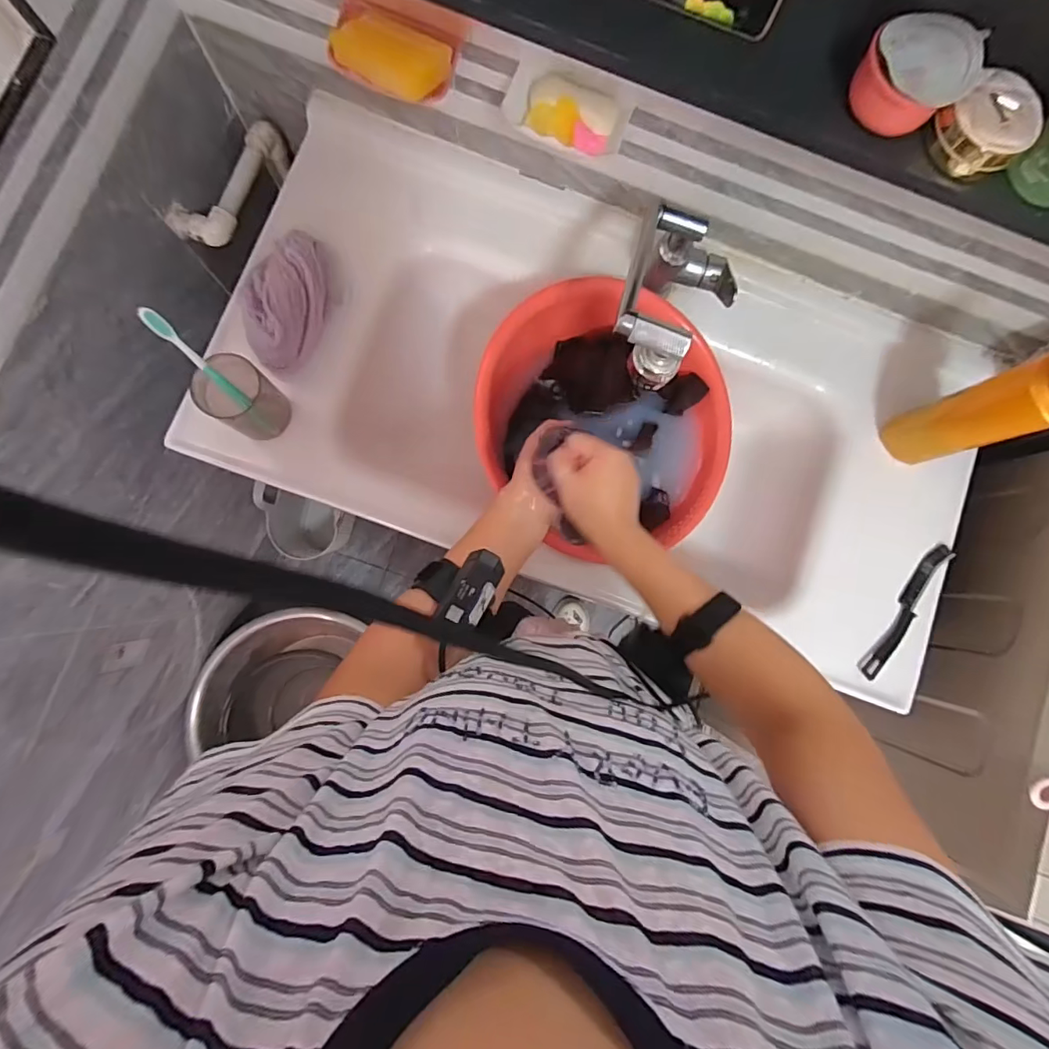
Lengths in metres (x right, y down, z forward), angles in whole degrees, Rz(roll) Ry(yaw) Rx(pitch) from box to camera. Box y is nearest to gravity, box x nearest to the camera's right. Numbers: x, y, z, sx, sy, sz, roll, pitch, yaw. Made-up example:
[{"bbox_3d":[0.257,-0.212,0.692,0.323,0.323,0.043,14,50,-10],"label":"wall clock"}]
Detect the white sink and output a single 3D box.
[{"bbox_3d":[0.106,-0.165,0.733,1.004,0.165,0.509,20,83,-2],"label":"white sink"}]

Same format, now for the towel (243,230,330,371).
[{"bbox_3d":[-0.302,-0.288,0.633,0.084,0.053,0.182,7,83,-3],"label":"towel"}]

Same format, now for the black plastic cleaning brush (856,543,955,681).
[{"bbox_3d":[0.509,0.115,0.672,0.029,0.008,0.210,34,82,16],"label":"black plastic cleaning brush"}]

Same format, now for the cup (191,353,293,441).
[{"bbox_3d":[-0.344,-0.157,0.611,0.082,0.101,0.072,37,83,1],"label":"cup"}]

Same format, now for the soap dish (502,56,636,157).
[{"bbox_3d":[0.045,-0.438,0.531,0.128,0.025,0.076,19,83,-2],"label":"soap dish"}]

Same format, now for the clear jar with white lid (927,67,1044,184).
[{"bbox_3d":[0.369,-0.316,0.406,0.062,0.043,0.064,0,84,-4],"label":"clear jar with white lid"}]

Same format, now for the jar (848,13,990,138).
[{"bbox_3d":[0.300,-0.348,0.390,0.076,0.049,0.067,42,83,1],"label":"jar"}]

